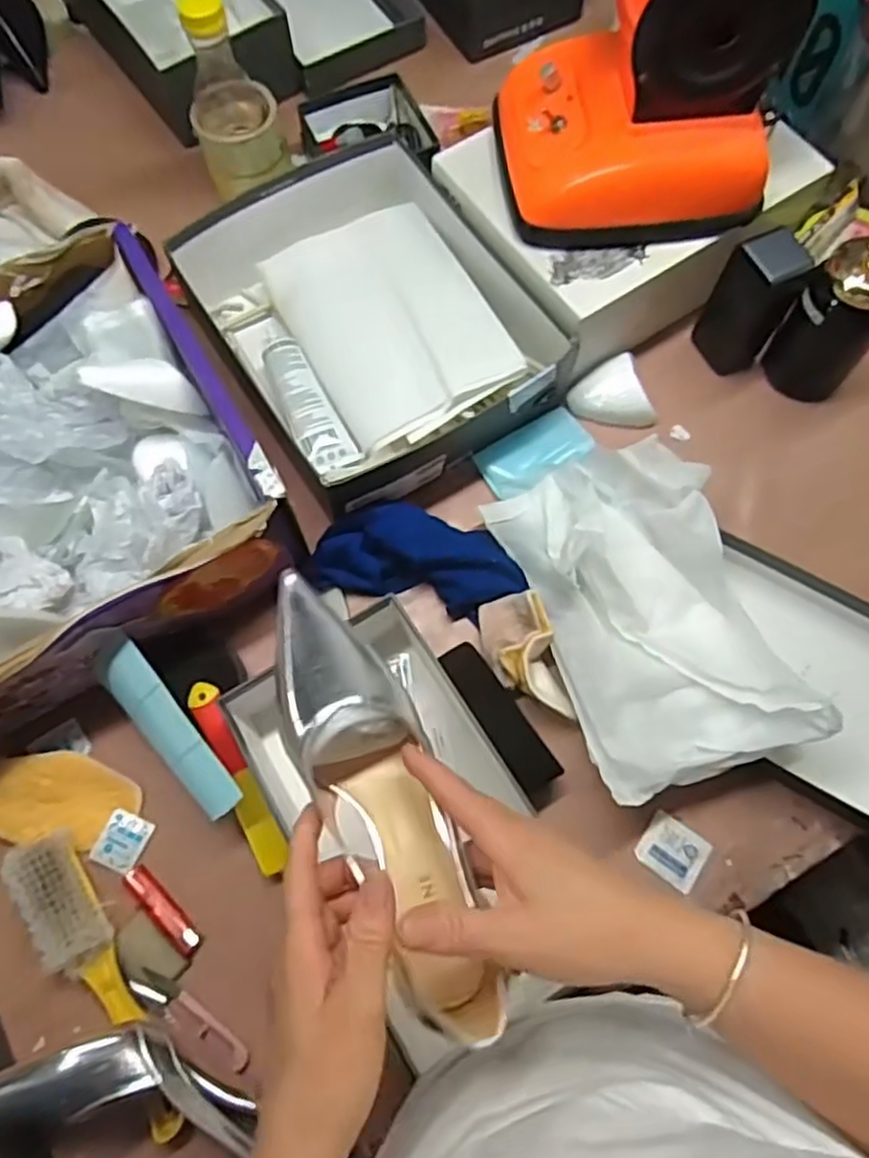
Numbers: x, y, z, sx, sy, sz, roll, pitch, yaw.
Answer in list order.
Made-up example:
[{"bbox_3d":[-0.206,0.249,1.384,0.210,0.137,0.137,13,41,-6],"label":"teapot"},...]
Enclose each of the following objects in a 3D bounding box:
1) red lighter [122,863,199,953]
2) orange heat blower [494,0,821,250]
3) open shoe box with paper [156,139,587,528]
[{"bbox_3d":[-0.211,0.257,0.568,0.018,0.012,0.077,-43,76,-12],"label":"red lighter"},{"bbox_3d":[0.164,-0.403,0.563,0.208,0.200,0.170,-4,72,-1],"label":"orange heat blower"},{"bbox_3d":[-0.075,-0.255,0.703,0.250,0.083,0.363,-32,74,-9],"label":"open shoe box with paper"}]

